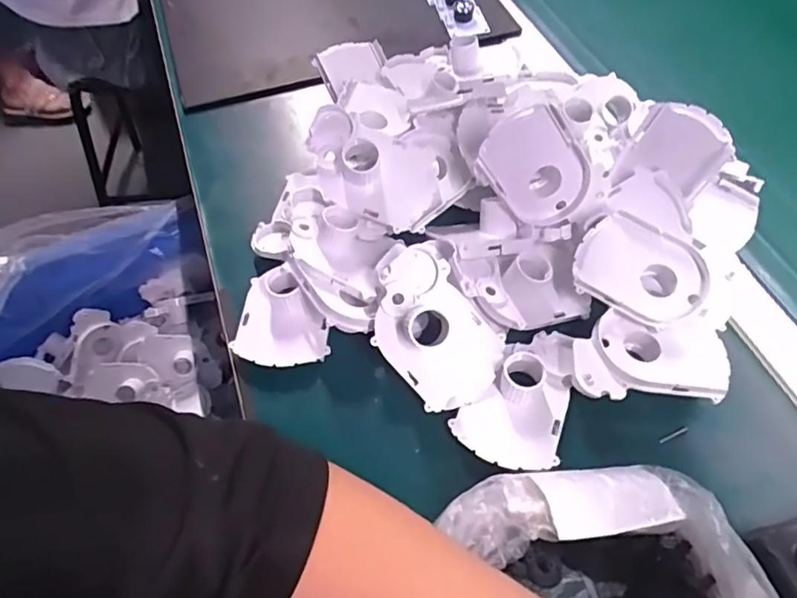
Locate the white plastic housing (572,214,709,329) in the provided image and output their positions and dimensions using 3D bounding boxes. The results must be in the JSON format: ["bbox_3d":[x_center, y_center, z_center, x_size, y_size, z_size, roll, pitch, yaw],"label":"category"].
[{"bbox_3d":[0.167,-0.018,0.403,0.083,0.032,0.063,31,86,13],"label":"white plastic housing"}]

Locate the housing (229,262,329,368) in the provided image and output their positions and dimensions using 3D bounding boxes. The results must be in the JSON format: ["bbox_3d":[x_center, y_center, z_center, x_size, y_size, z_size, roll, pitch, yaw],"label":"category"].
[{"bbox_3d":[-0.084,0.013,0.413,0.067,0.029,0.066,7,57,6],"label":"housing"}]

